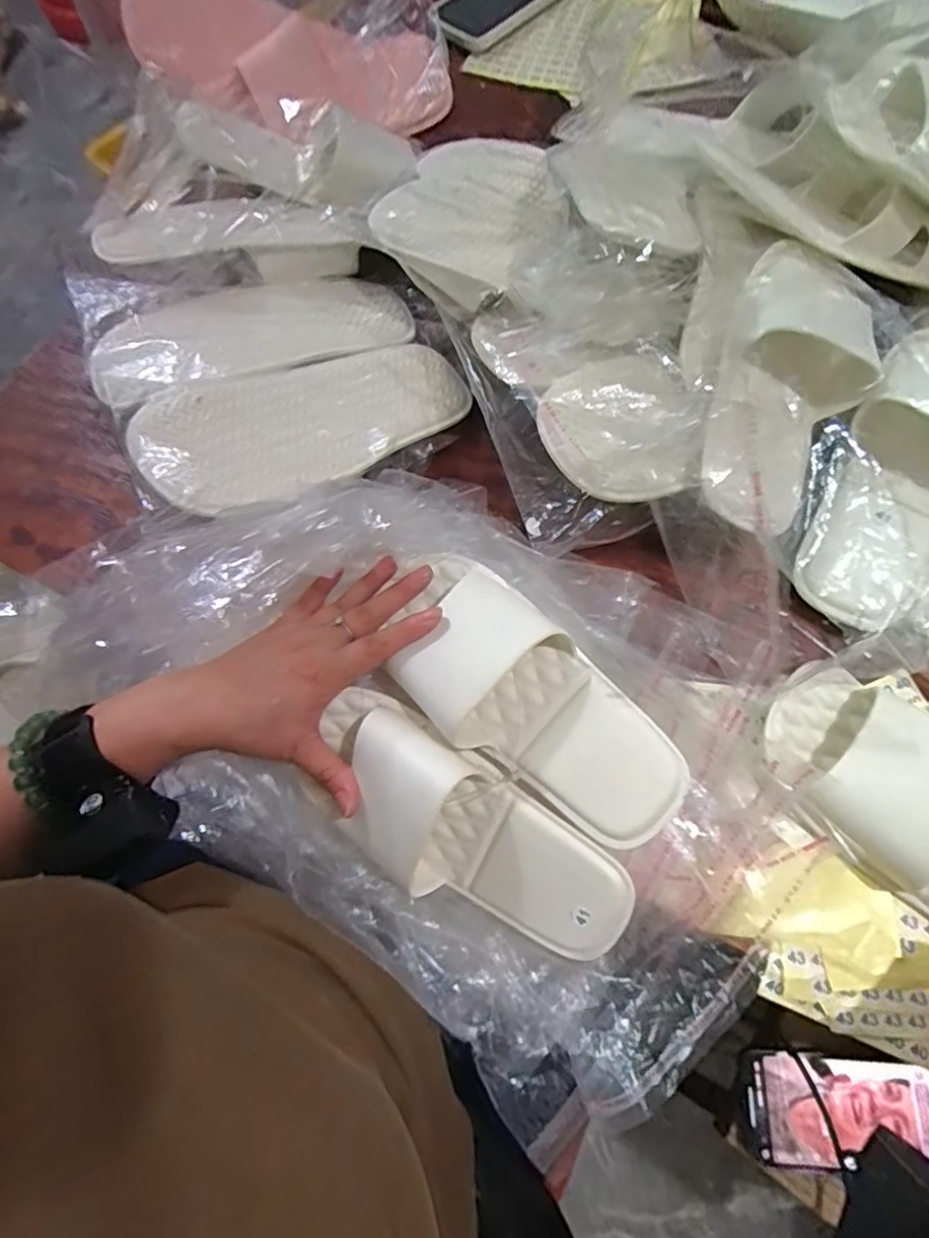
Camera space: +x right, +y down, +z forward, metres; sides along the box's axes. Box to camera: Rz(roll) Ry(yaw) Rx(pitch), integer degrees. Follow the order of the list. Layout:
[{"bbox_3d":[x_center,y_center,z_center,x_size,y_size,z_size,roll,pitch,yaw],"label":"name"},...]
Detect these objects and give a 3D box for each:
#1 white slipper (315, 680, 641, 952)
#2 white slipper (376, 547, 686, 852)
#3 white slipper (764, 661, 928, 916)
[{"bbox_3d":[-0.006,0.131,0.368,0.218,0.056,0.093,38,106,11],"label":"white slipper"},{"bbox_3d":[0.040,0.052,0.370,0.201,0.052,0.095,43,78,6],"label":"white slipper"},{"bbox_3d":[0.289,0.125,0.356,0.235,0.053,0.099,41,78,13],"label":"white slipper"}]

